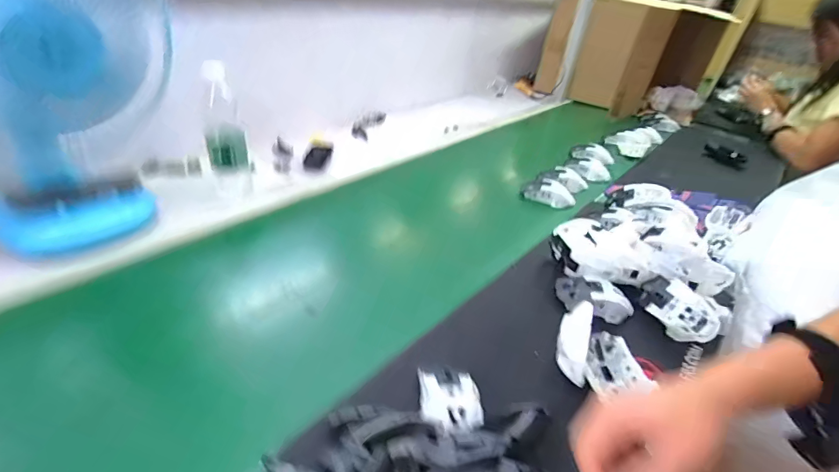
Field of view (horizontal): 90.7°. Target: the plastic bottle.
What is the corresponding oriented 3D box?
[{"bbox_3d":[-0.333,-0.165,0.713,0.062,0.241,0.053,-11,39,-24],"label":"plastic bottle"}]

